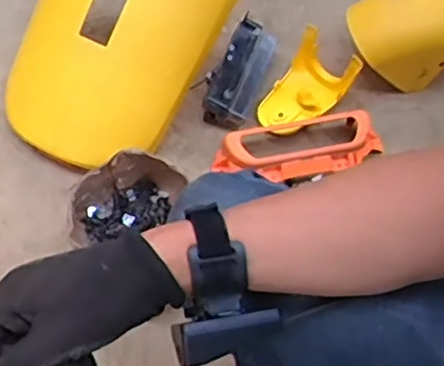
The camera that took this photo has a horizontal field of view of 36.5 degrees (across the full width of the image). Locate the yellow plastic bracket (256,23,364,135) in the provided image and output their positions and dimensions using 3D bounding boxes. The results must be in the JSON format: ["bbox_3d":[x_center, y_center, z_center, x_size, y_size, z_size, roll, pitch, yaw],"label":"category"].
[{"bbox_3d":[0.129,-0.153,1.085,0.113,0.083,0.158,40,66,19],"label":"yellow plastic bracket"}]

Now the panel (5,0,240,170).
[{"bbox_3d":[-0.090,-0.320,1.099,0.277,0.244,0.630,22,61,10],"label":"panel"}]

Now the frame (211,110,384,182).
[{"bbox_3d":[0.120,-0.055,1.039,0.267,0.045,0.097,-10,61,-8],"label":"frame"}]

